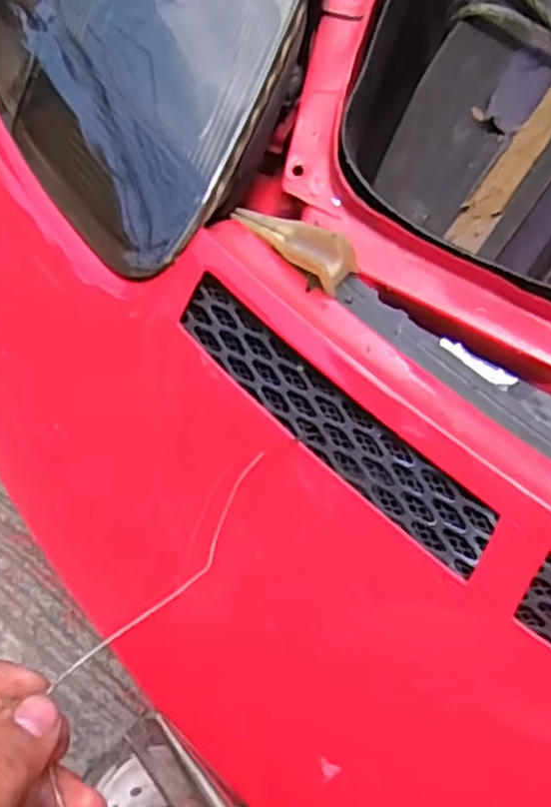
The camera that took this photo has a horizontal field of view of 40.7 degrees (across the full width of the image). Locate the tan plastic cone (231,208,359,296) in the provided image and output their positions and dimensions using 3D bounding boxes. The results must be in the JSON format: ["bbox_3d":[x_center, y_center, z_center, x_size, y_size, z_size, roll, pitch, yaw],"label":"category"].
[{"bbox_3d":[0.011,-0.105,0.458,0.028,0.023,0.089,-40,71,-19],"label":"tan plastic cone"}]

